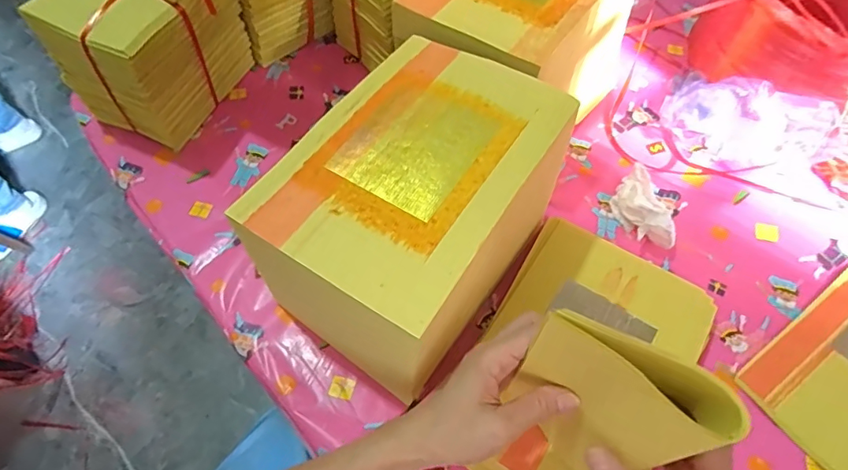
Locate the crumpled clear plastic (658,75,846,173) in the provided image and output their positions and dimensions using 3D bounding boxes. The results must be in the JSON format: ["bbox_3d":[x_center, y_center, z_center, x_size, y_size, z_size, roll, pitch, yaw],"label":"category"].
[{"bbox_3d":[0.366,-0.127,0.559,0.180,0.065,0.100,33,65,18],"label":"crumpled clear plastic"}]

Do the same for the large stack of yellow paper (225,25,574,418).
[{"bbox_3d":[-0.008,-0.018,0.417,0.163,0.129,0.253,30,64,16],"label":"large stack of yellow paper"}]

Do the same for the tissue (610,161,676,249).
[{"bbox_3d":[0.231,-0.030,0.516,0.063,0.040,0.082,17,61,10],"label":"tissue"}]

